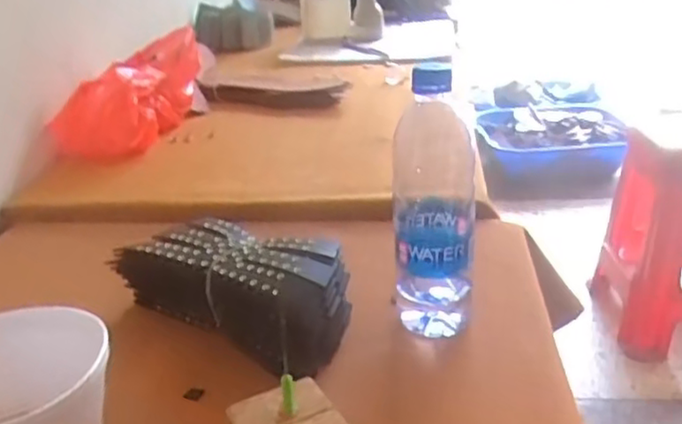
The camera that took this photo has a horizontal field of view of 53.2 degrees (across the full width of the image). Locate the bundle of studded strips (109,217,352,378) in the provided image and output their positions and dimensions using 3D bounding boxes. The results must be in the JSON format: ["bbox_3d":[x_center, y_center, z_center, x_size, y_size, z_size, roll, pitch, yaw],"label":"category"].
[{"bbox_3d":[-0.090,0.063,0.593,0.218,0.065,0.099,13,29,34],"label":"bundle of studded strips"}]

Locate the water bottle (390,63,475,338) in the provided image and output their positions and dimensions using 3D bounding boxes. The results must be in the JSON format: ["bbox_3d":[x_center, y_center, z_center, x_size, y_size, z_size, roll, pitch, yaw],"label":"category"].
[{"bbox_3d":[0.076,-0.003,0.549,0.066,0.216,0.062,0,25,9],"label":"water bottle"}]

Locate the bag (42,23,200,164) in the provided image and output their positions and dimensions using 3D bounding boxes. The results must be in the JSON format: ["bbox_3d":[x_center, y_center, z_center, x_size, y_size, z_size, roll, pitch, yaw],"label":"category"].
[{"bbox_3d":[-0.322,-0.194,1.118,0.124,0.113,0.374,-1,25,7],"label":"bag"}]

